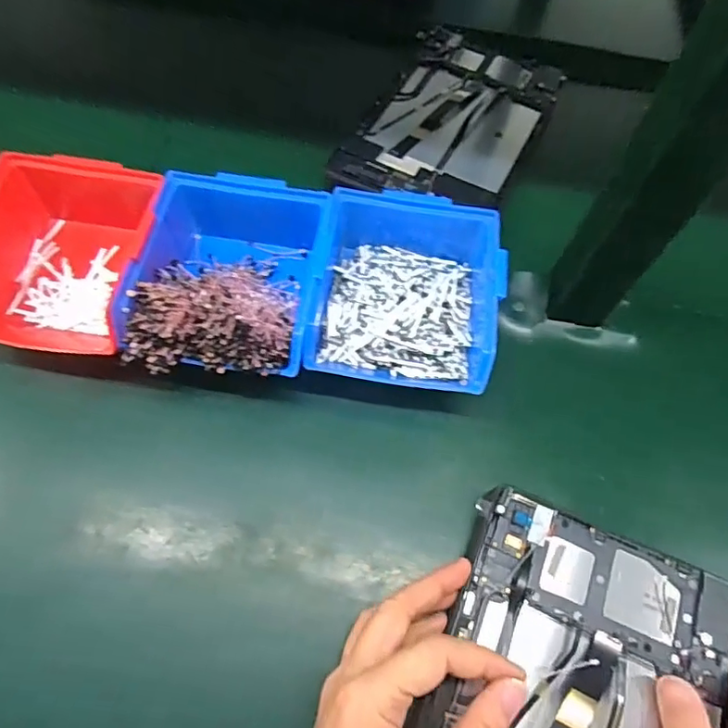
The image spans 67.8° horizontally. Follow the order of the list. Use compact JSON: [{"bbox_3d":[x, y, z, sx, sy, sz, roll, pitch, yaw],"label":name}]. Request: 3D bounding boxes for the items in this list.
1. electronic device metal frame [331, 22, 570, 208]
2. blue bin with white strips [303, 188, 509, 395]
[{"bbox_3d":[0.084,-0.228,0.508,0.148,0.013,0.238,25,63,9],"label":"electronic device metal frame"},{"bbox_3d":[0.030,-0.054,0.392,0.125,0.064,0.146,10,62,1],"label":"blue bin with white strips"}]

